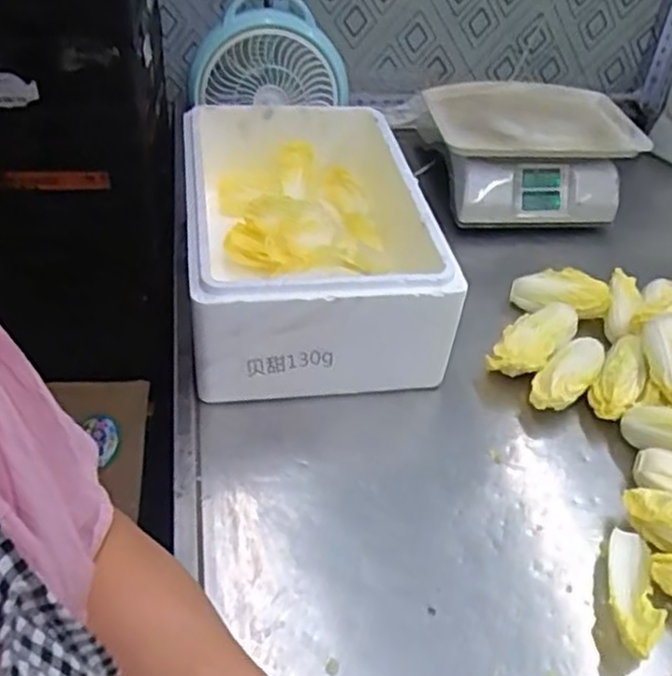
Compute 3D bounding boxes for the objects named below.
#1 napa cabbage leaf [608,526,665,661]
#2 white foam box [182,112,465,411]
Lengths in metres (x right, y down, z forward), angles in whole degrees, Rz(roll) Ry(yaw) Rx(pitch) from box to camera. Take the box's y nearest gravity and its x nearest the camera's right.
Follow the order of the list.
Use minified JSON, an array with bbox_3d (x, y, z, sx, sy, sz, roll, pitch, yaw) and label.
[{"bbox_3d":[0.251,0.217,0.595,0.042,0.025,0.115,14,42,10],"label":"napa cabbage leaf"},{"bbox_3d":[-0.018,-0.120,0.853,0.304,0.151,0.403,-3,42,-9],"label":"white foam box"}]

